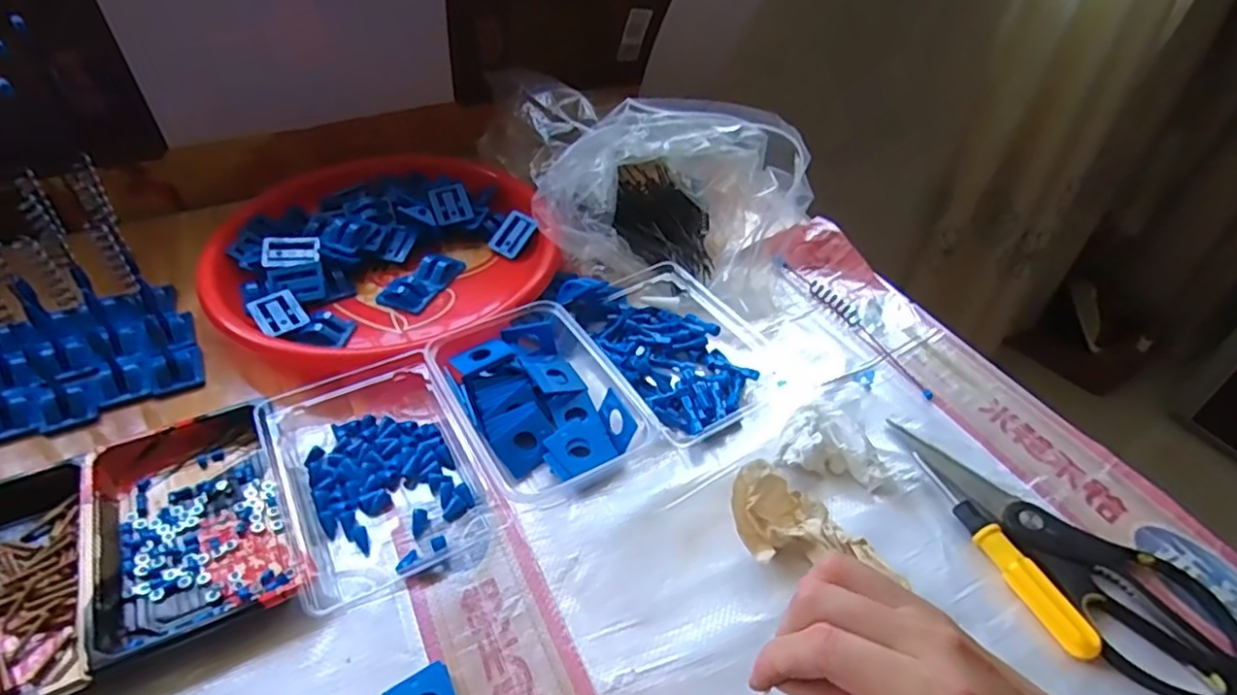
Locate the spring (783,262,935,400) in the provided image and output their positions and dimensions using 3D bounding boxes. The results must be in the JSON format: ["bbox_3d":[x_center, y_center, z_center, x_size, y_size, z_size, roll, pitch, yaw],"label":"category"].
[{"bbox_3d":[0.203,-0.022,0.557,0.019,0.011,0.178,-20,48,-21],"label":"spring"}]

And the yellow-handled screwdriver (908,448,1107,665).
[{"bbox_3d":[0.232,0.121,0.401,0.016,0.016,0.140,-14,47,-17],"label":"yellow-handled screwdriver"}]

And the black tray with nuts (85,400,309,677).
[{"bbox_3d":[-0.259,0.102,0.397,0.100,0.024,0.166,-21,49,-22],"label":"black tray with nuts"}]

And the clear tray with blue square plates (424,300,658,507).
[{"bbox_3d":[-0.059,0.032,0.471,0.111,0.032,0.150,-24,50,-25],"label":"clear tray with blue square plates"}]

